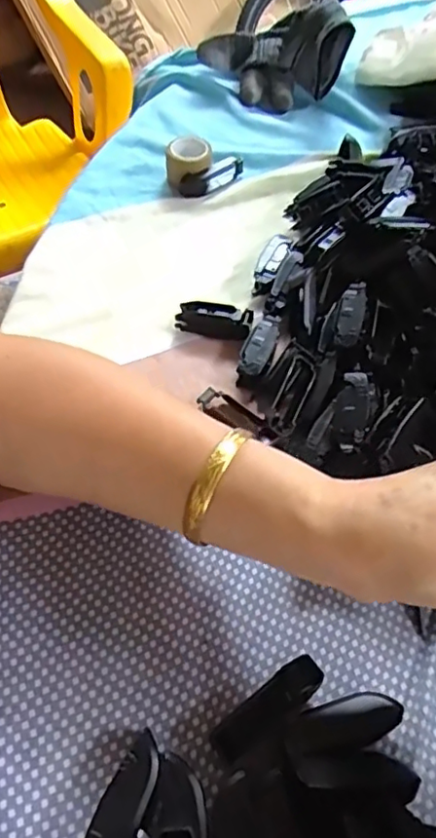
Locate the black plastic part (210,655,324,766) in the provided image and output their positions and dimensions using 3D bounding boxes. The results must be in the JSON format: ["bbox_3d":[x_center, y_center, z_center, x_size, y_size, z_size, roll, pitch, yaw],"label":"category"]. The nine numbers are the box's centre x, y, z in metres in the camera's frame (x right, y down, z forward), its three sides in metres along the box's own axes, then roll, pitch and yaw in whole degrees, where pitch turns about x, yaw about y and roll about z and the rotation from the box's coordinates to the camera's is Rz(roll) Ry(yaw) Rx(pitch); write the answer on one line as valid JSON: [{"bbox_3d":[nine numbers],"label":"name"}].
[{"bbox_3d":[0.023,0.127,0.263,0.055,0.017,0.016,-34,65,-21],"label":"black plastic part"}]

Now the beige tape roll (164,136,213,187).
[{"bbox_3d":[-0.023,-0.198,0.458,0.031,0.027,0.032,1,57,-2],"label":"beige tape roll"}]

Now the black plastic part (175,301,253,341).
[{"bbox_3d":[-0.002,-0.063,0.380,0.047,0.018,0.017,15,58,7],"label":"black plastic part"}]

